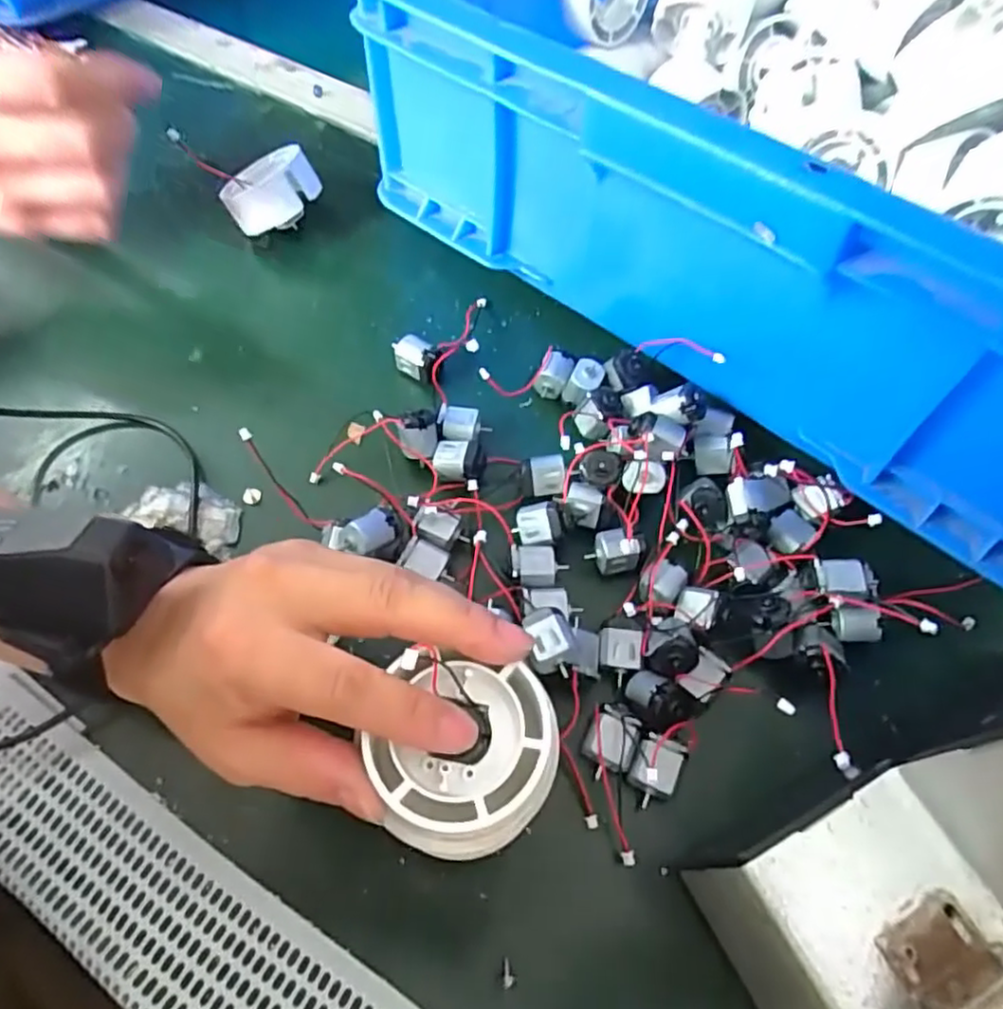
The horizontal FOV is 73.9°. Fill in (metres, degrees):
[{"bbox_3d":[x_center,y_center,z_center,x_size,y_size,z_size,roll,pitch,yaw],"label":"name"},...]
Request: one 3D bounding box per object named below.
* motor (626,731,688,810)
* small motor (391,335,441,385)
[{"bbox_3d":[0.059,0.103,0.257,0.018,0.011,0.024,27,61,14],"label":"motor"},{"bbox_3d":[-0.045,-0.076,0.354,0.025,0.020,0.016,38,64,19],"label":"small motor"}]

